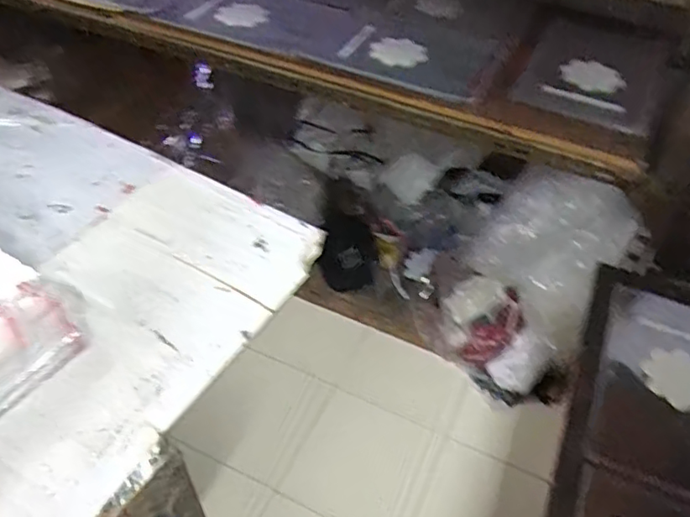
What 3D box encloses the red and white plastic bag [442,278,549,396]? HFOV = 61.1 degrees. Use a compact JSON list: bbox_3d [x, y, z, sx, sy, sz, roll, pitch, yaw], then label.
[{"bbox_3d":[0.388,0.195,1.563,0.218,0.091,0.340,-8,47,-10],"label":"red and white plastic bag"}]

